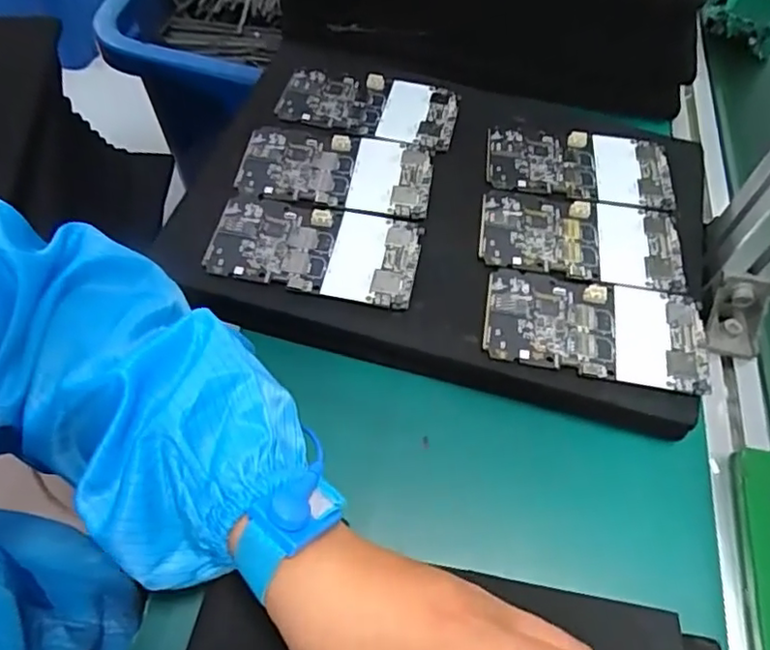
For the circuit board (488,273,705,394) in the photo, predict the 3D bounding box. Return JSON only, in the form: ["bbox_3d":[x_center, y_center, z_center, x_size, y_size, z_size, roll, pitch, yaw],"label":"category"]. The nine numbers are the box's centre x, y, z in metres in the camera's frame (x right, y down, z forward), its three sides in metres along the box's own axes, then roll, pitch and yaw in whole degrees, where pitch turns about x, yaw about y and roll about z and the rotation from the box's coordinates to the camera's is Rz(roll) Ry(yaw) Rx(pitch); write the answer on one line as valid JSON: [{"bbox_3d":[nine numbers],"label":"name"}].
[{"bbox_3d":[0.126,0.002,0.369,0.129,0.004,0.068,7,60,3],"label":"circuit board"}]

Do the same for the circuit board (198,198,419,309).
[{"bbox_3d":[-0.045,-0.049,0.390,0.129,0.006,0.065,8,59,3],"label":"circuit board"}]

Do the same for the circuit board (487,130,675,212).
[{"bbox_3d":[0.141,-0.116,0.440,0.130,0.004,0.068,7,59,2],"label":"circuit board"}]

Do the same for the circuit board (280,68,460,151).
[{"bbox_3d":[-0.011,-0.169,0.461,0.128,0.012,0.064,13,58,4],"label":"circuit board"}]

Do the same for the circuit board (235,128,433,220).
[{"bbox_3d":[-0.033,-0.109,0.424,0.128,0.007,0.067,6,59,2],"label":"circuit board"}]

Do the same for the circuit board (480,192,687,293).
[{"bbox_3d":[0.130,-0.058,0.404,0.130,0.004,0.066,7,59,3],"label":"circuit board"}]

